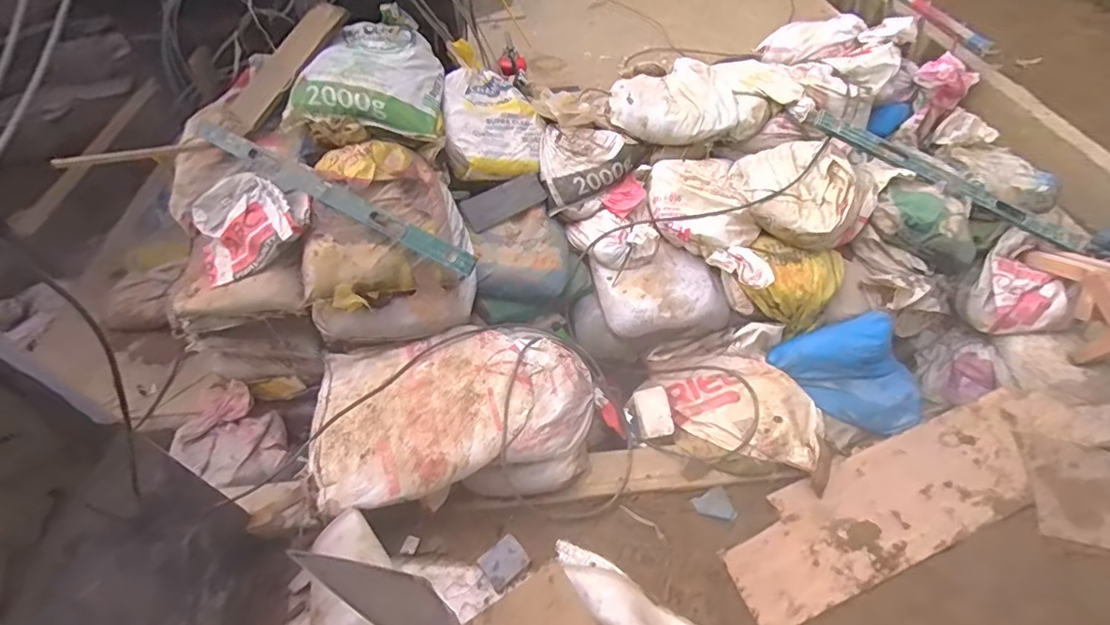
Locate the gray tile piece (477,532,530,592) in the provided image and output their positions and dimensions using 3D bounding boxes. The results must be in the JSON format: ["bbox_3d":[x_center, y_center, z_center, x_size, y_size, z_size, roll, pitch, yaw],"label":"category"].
[{"bbox_3d":[-0.135,0.663,1.397,0.116,0.015,0.102,-36,58,-26],"label":"gray tile piece"}]

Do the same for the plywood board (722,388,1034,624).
[{"bbox_3d":[0.937,0.529,1.465,1.006,0.022,0.298,-18,57,-12],"label":"plywood board"}]

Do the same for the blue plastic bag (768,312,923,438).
[{"bbox_3d":[0.949,0.188,1.654,0.348,0.188,0.399,-27,54,-20],"label":"blue plastic bag"}]

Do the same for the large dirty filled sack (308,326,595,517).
[{"bbox_3d":[-0.292,0.294,1.548,0.797,0.244,0.463,-9,50,-6],"label":"large dirty filled sack"}]

